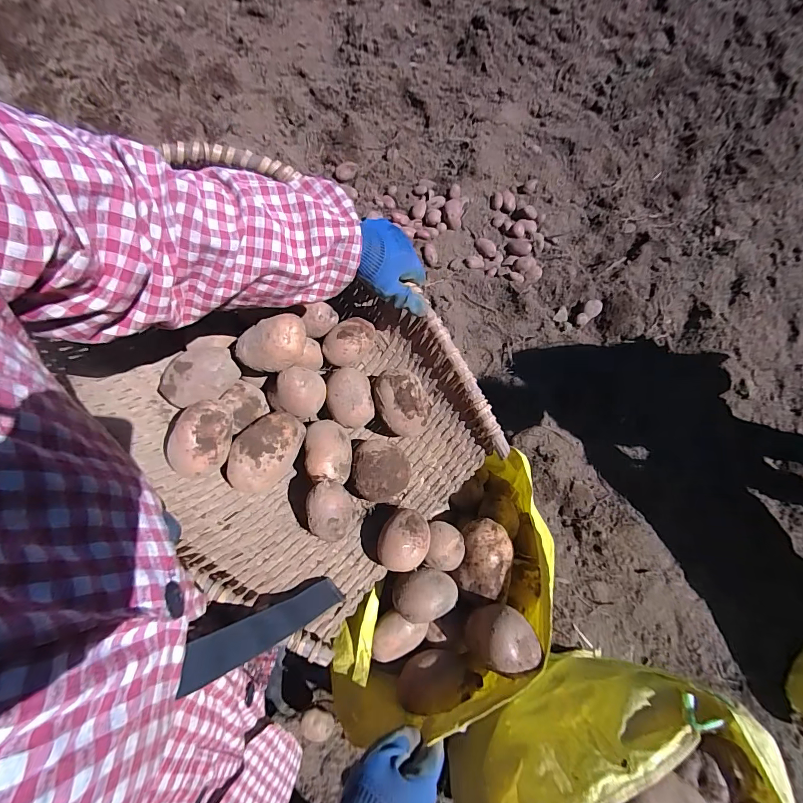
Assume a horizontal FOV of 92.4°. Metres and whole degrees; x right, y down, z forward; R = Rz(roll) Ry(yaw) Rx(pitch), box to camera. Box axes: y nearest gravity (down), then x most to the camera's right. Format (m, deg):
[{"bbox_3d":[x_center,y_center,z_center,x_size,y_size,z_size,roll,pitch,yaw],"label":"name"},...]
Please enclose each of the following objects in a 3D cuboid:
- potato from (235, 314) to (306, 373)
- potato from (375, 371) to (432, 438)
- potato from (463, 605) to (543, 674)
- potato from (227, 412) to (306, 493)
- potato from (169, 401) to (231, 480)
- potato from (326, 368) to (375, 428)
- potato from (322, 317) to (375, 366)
[{"bbox_3d":[-0.159,-0.070,0.464,0.083,0.046,0.050,-8,59,-2],"label":"potato"},{"bbox_3d":[0.003,-0.002,0.532,0.067,0.093,0.059,-9,20,4],"label":"potato"},{"bbox_3d":[0.120,0.285,0.465,0.076,0.059,0.066,2,59,4],"label":"potato"},{"bbox_3d":[-0.167,0.060,0.477,0.054,0.052,0.107,22,63,15],"label":"potato"},{"bbox_3d":[-0.232,0.042,0.441,0.043,0.059,0.084,0,82,43],"label":"potato"},{"bbox_3d":[-0.068,-0.006,0.538,0.059,0.052,0.080,-9,97,11],"label":"potato"},{"bbox_3d":[-0.072,-0.081,0.551,0.077,0.050,0.048,-31,62,-14],"label":"potato"}]

